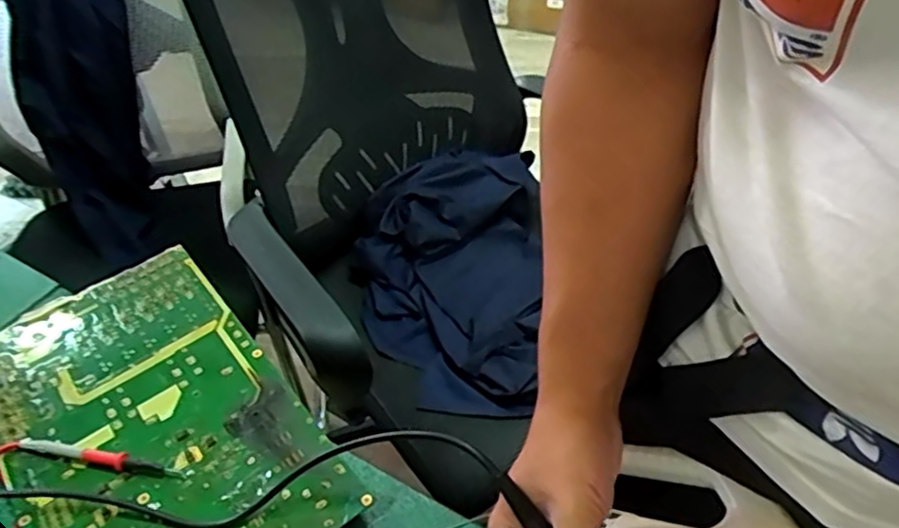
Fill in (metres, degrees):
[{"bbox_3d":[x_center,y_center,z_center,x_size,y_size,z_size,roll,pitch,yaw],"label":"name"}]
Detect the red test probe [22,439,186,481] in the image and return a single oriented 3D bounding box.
[{"bbox_3d":[-0.253,0.138,0.476,0.130,0.010,0.010,9,48,12],"label":"red test probe"}]

